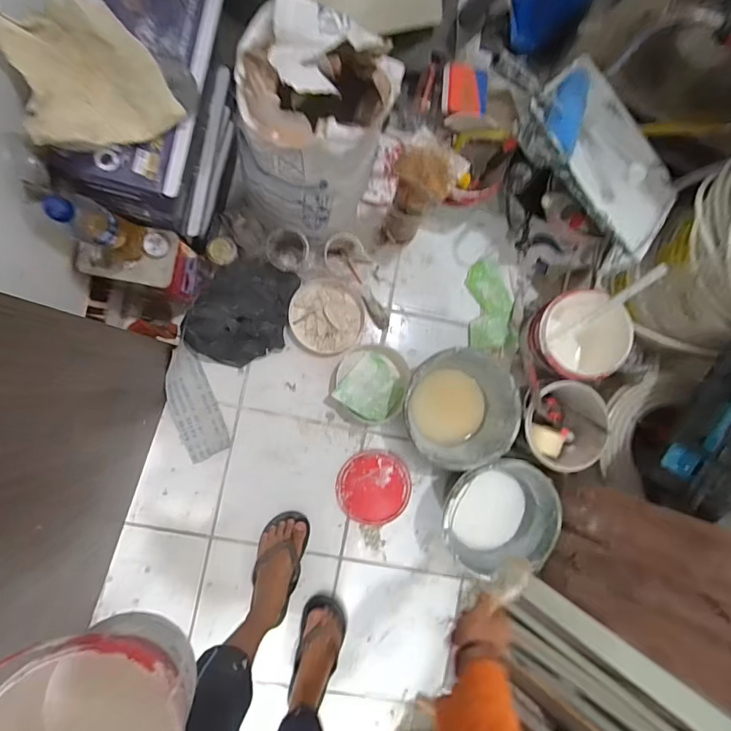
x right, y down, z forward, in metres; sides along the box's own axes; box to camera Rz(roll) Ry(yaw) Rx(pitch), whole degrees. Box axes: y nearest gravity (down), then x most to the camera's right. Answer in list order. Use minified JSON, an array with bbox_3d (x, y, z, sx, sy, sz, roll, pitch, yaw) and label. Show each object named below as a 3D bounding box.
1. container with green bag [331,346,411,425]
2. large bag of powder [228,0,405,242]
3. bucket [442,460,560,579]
[{"bbox_3d":[0.016,0.040,1.048,0.168,0.087,0.180,0,88,-7],"label":"container with green bag"},{"bbox_3d":[-0.089,-0.390,0.792,0.218,0.400,0.199,23,85,-6],"label":"large bag of powder"},{"bbox_3d":[0.277,0.319,1.008,0.242,0.192,0.232,0,88,-7],"label":"bucket"}]

